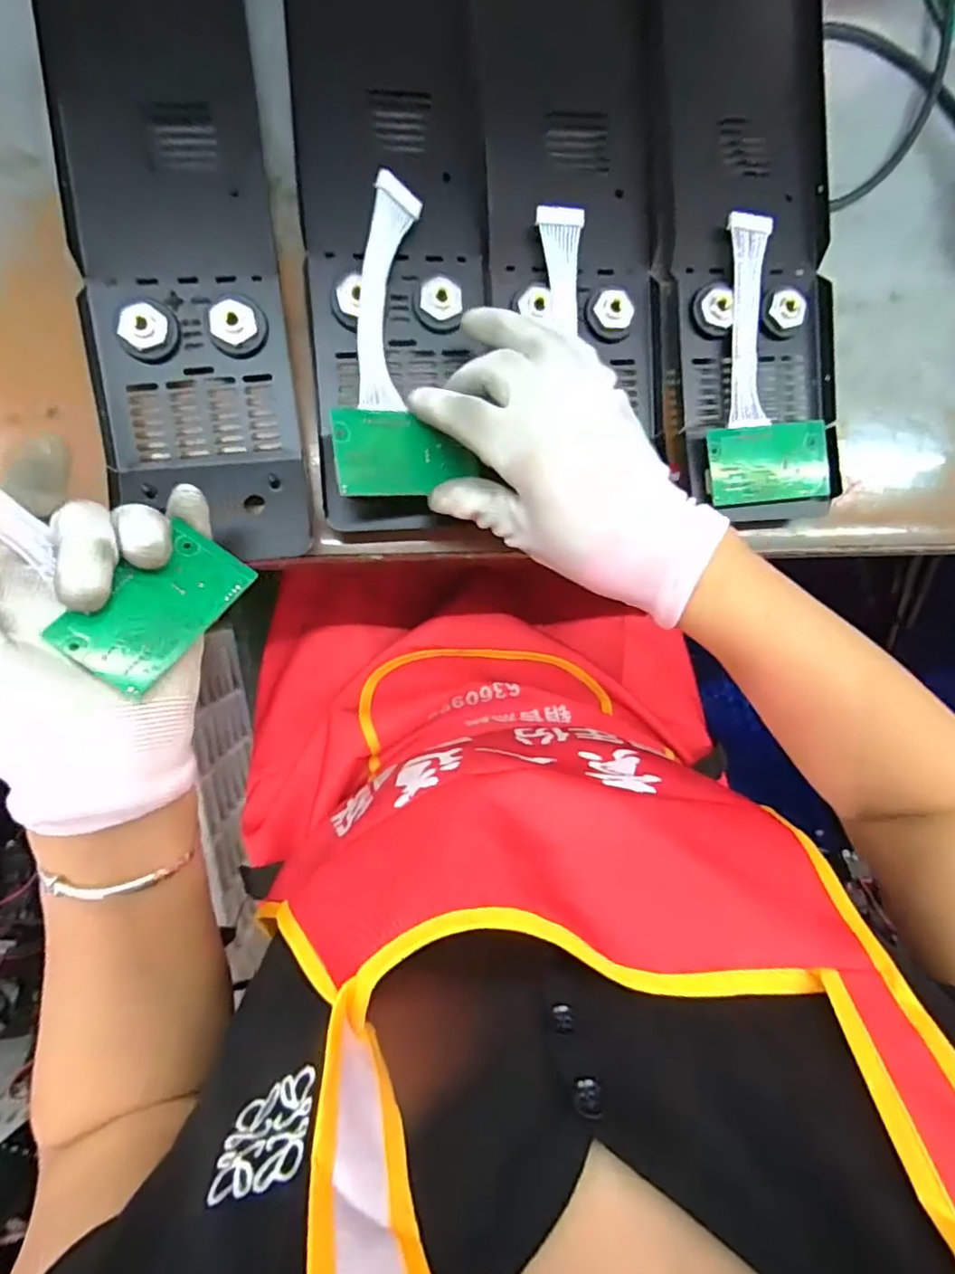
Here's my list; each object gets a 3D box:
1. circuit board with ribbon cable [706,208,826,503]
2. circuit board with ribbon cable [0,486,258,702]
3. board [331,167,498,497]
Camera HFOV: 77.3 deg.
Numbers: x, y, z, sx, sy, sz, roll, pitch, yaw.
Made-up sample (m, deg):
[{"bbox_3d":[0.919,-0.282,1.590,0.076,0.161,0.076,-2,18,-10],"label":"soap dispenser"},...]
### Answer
[{"bbox_3d":[0.165,-0.160,0.351,0.073,0.020,0.159,-6,91,-9],"label":"circuit board with ribbon cable"},{"bbox_3d":[-0.177,-0.050,0.240,0.160,0.020,0.071,34,57,-16],"label":"circuit board with ribbon cable"},{"bbox_3d":[-0.034,-0.148,0.305,0.070,0.020,0.156,1,87,-9],"label":"board"}]

